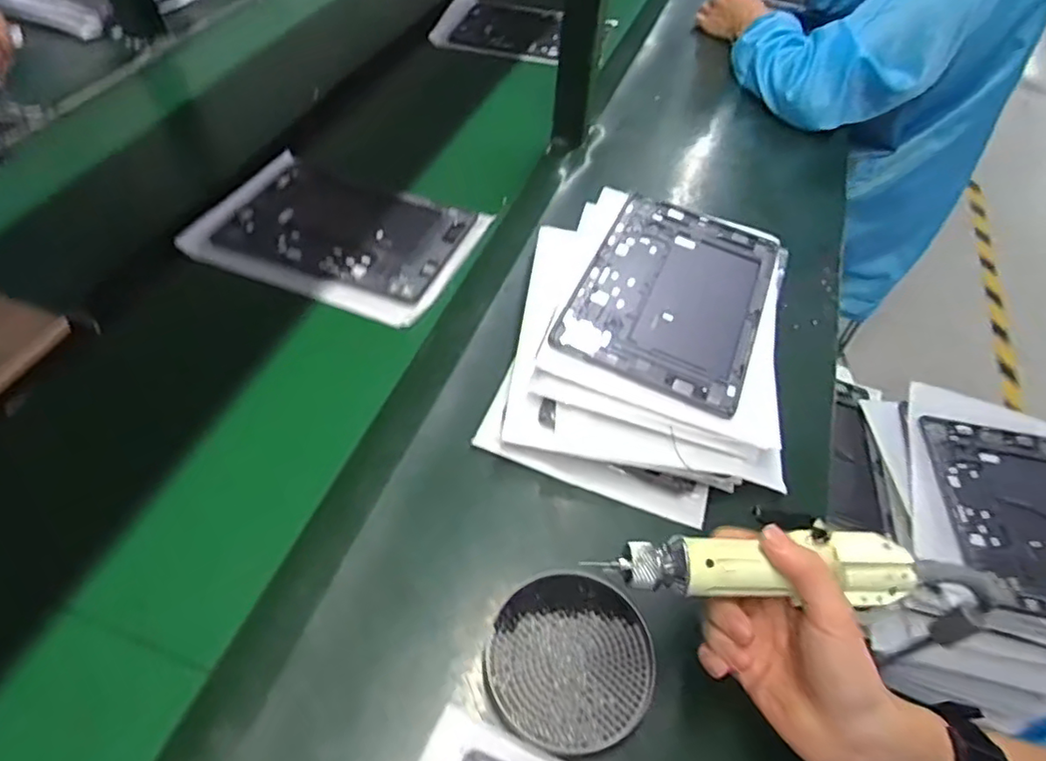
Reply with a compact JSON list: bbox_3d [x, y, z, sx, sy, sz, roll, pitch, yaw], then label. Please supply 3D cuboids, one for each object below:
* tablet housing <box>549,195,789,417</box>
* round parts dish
[{"bbox_3d":[0.150,-0.088,0.604,0.175,0.008,0.255,23,52,12],"label":"tablet housing"},{"bbox_3d":[0.032,0.192,0.435,0.113,0.012,0.112,2,50,-3],"label":"round parts dish"}]

